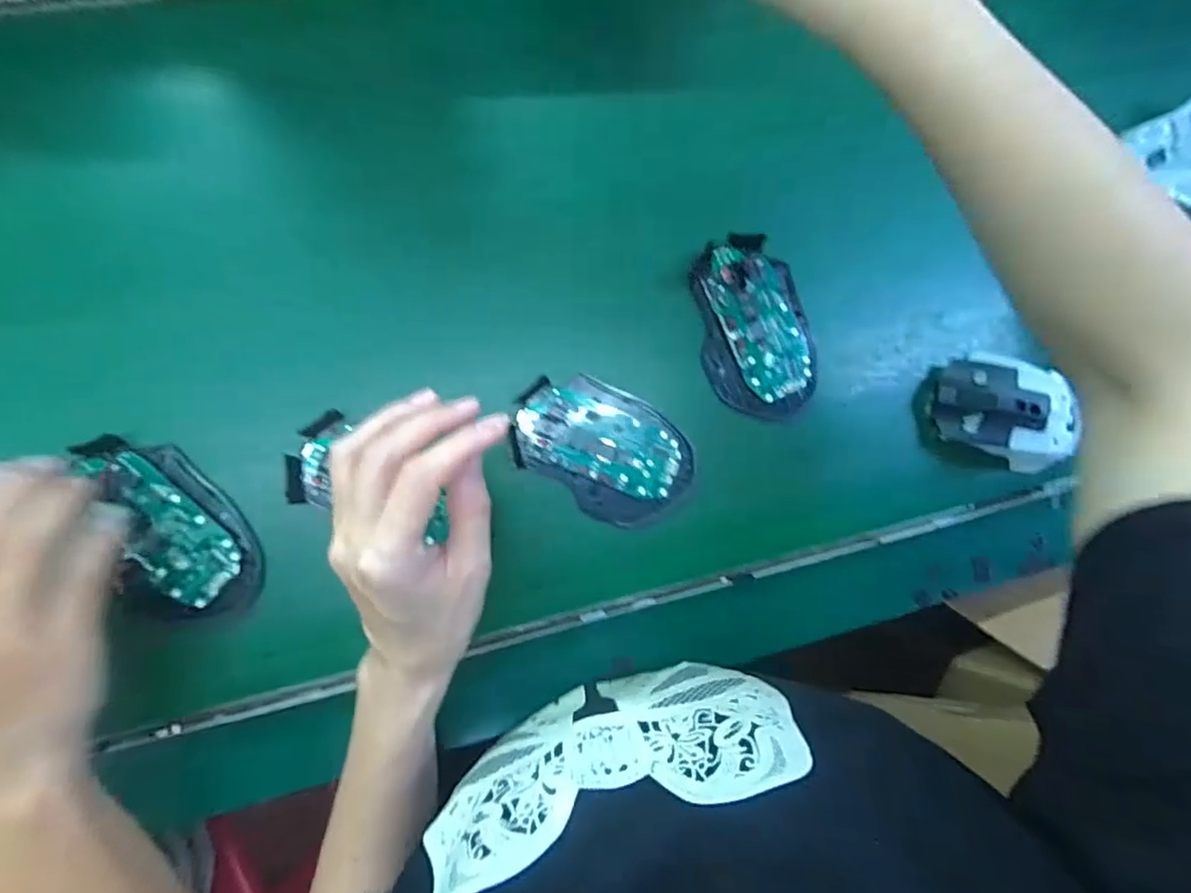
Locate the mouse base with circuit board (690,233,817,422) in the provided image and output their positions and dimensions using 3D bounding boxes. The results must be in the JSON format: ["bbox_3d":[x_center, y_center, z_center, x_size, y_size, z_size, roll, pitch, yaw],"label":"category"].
[{"bbox_3d":[0.104,-0.075,0.388,0.069,0.019,0.116,-14,93,-8],"label":"mouse base with circuit board"}]

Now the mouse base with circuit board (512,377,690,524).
[{"bbox_3d":[0.006,0.001,0.367,0.111,0.018,0.071,32,86,-8],"label":"mouse base with circuit board"}]

